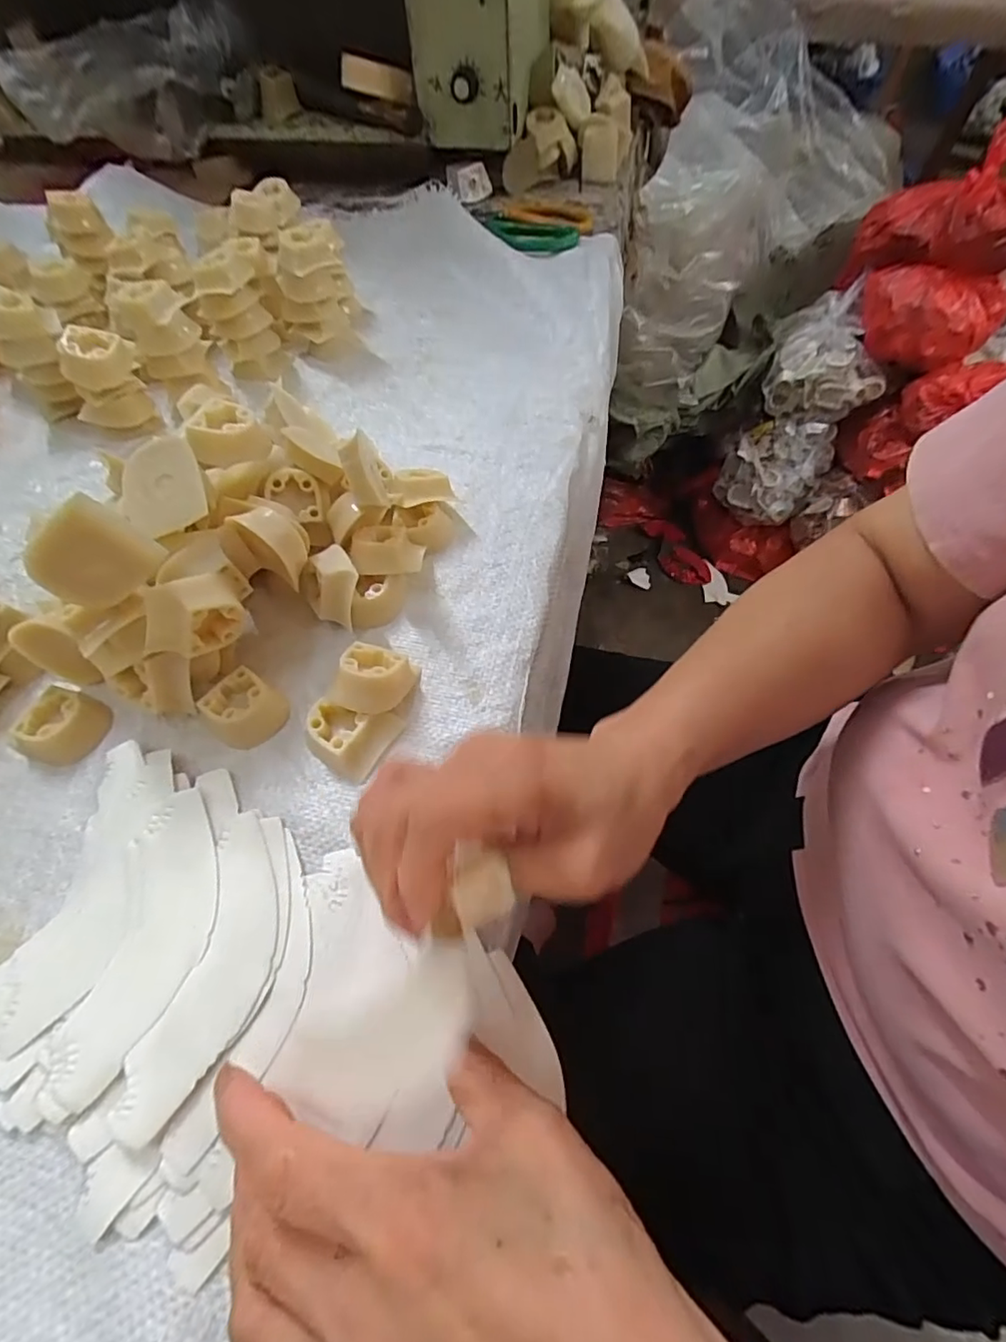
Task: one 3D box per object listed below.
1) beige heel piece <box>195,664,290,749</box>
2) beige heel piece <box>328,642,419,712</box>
[{"bbox_3d":[-0.135,0.020,0.296,0.034,0.017,0.034,36,67,22],"label":"beige heel piece"},{"bbox_3d":[-0.065,0.005,0.293,0.038,0.031,0.038,-1,58,2],"label":"beige heel piece"}]

